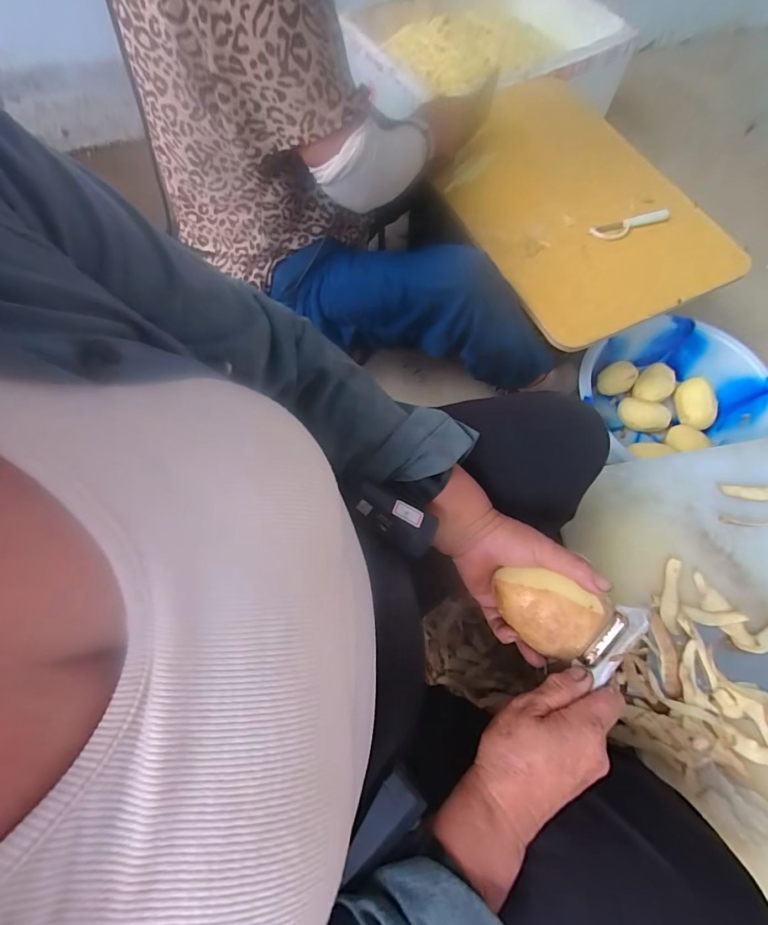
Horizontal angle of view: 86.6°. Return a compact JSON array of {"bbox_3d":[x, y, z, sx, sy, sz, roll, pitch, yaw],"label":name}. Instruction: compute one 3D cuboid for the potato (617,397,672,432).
[{"bbox_3d":[0.539,-0.098,0.847,0.099,0.053,0.064,6,70,1],"label":"potato"}]

